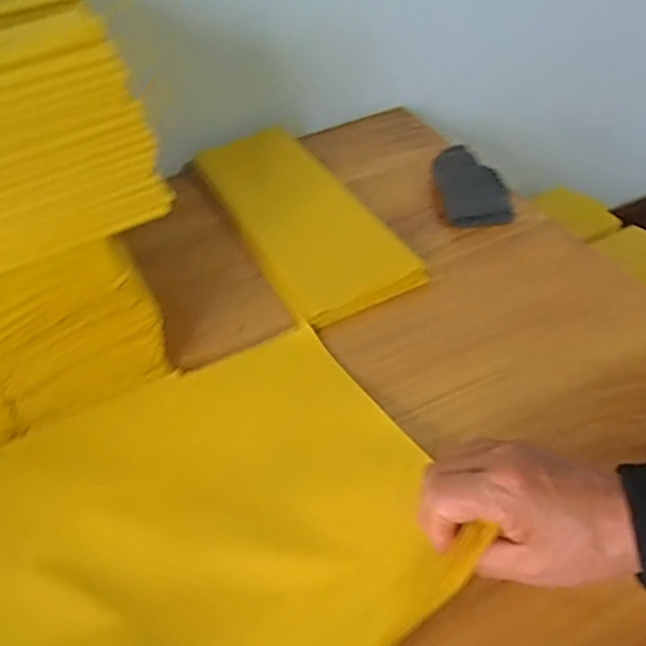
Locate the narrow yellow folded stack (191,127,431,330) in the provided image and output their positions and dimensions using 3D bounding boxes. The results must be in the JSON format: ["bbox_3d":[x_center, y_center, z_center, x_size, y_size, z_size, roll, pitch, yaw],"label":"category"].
[{"bbox_3d":[-0.029,-0.119,0.701,0.123,0.020,0.327,-22,46,-16],"label":"narrow yellow folded stack"}]

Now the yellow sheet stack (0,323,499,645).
[{"bbox_3d":[-0.135,0.149,0.425,0.451,0.040,0.305,-23,47,-20],"label":"yellow sheet stack"}]

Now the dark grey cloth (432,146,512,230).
[{"bbox_3d":[0.156,-0.144,0.707,0.063,0.030,0.113,-10,43,-3],"label":"dark grey cloth"}]

